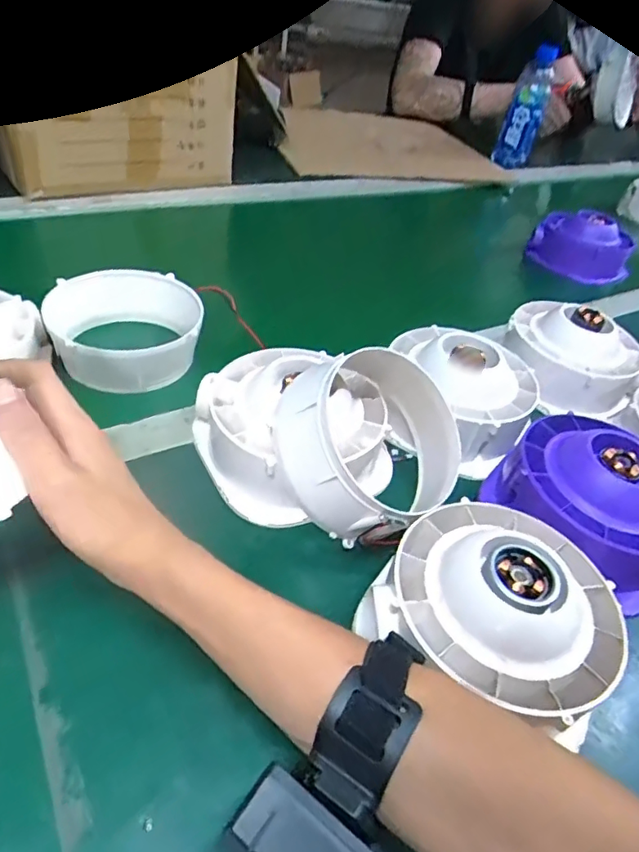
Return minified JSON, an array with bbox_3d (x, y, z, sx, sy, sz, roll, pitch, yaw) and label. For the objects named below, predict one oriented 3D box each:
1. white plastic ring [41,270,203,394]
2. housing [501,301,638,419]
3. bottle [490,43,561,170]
[{"bbox_3d":[-0.163,-0.088,0.477,0.118,0.057,0.133,-2,44,-16],"label":"white plastic ring"},{"bbox_3d":[0.258,-0.076,0.558,0.121,0.075,0.131,-7,46,-21],"label":"housing"},{"bbox_3d":[0.414,-0.637,1.113,0.077,0.221,0.066,24,25,18],"label":"bottle"}]

